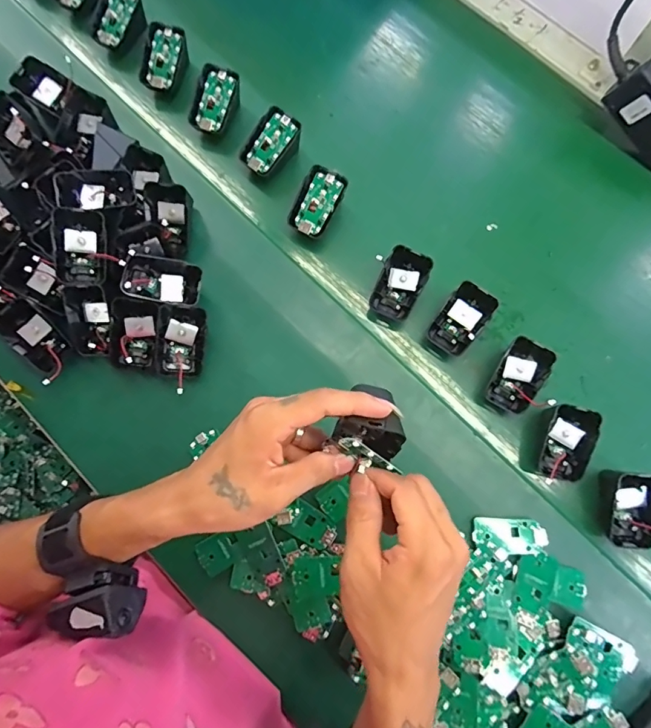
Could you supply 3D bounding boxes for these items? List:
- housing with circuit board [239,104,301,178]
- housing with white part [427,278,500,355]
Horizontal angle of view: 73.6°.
[{"bbox_3d":[-0.061,-0.238,0.475,0.041,0.039,0.061,39,80,8],"label":"housing with circuit board"},{"bbox_3d":[0.135,-0.043,0.436,0.046,0.038,0.065,38,80,8],"label":"housing with white part"}]

